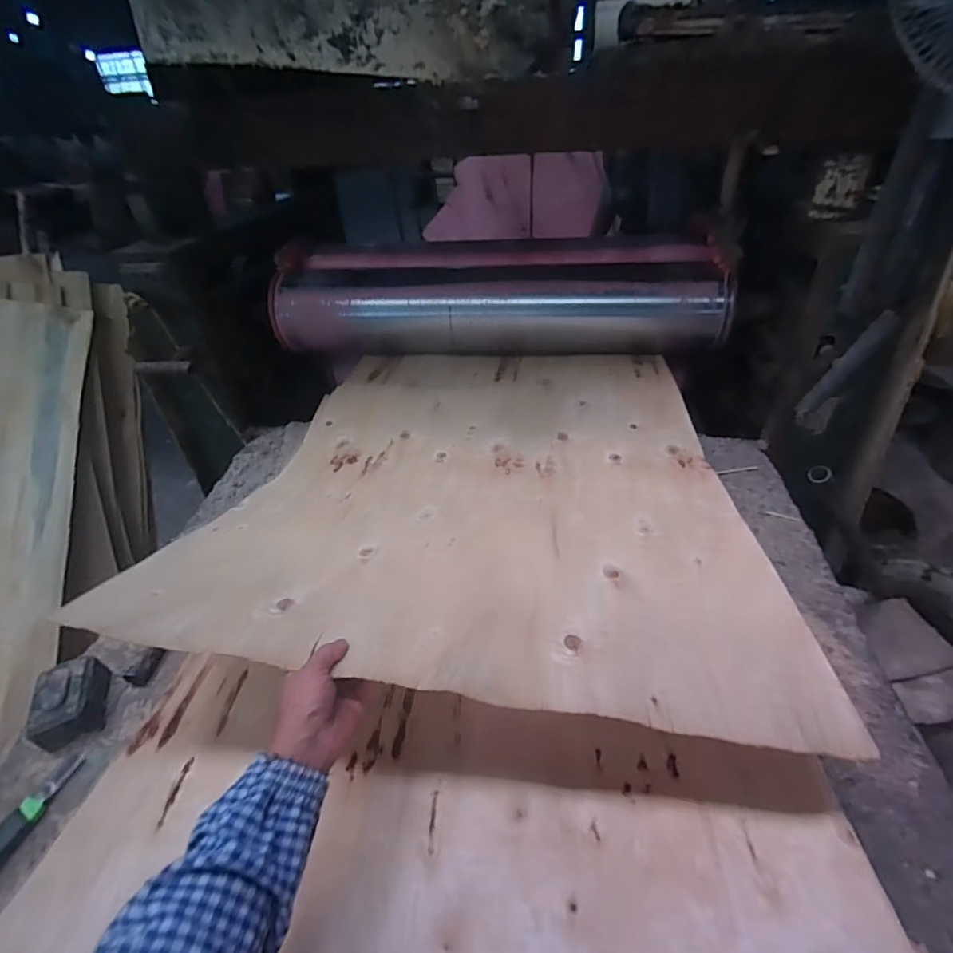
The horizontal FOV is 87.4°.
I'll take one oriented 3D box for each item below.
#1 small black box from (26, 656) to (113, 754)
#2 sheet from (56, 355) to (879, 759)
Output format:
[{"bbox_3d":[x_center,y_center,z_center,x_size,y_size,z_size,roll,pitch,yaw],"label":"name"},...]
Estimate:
[{"bbox_3d":[-0.595,0.326,0.727,0.081,0.061,0.110,-13,38,-15],"label":"small black box"},{"bbox_3d":[0.023,-0.031,0.866,0.789,0.133,0.962,3,37,6],"label":"sheet"}]

